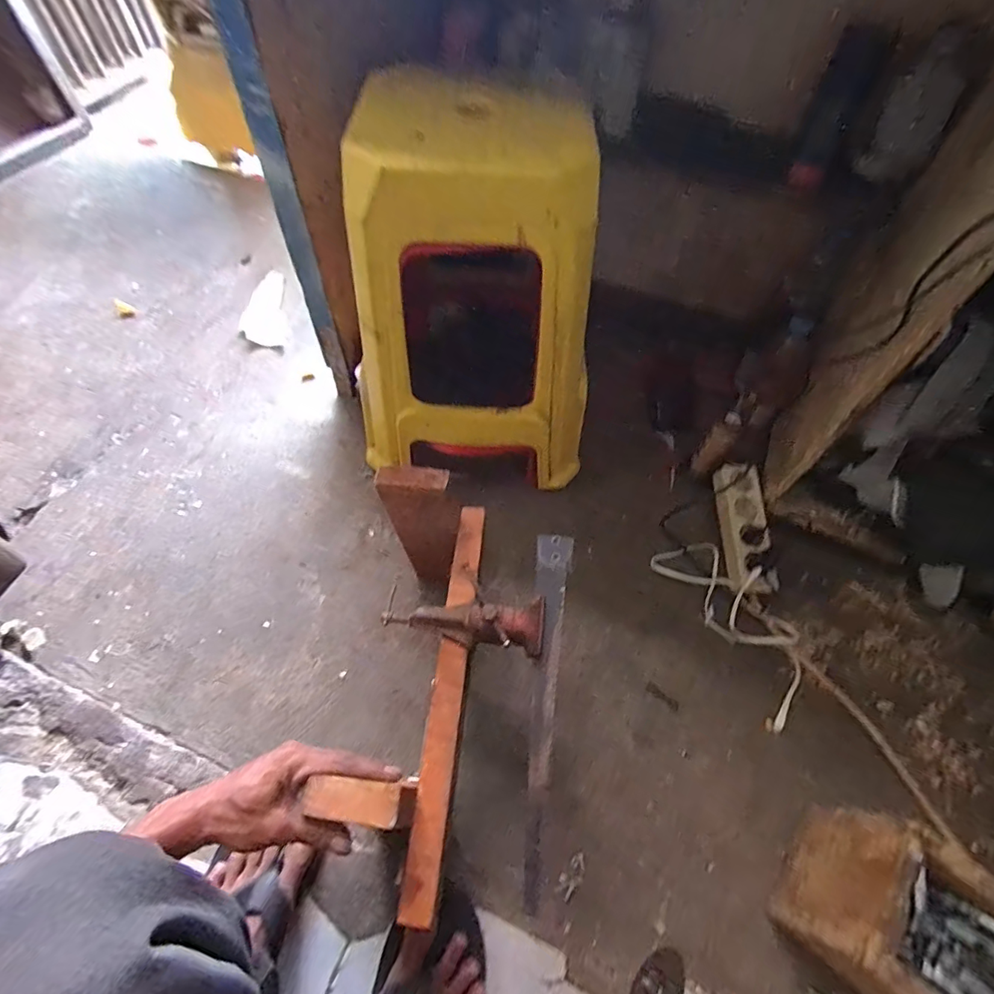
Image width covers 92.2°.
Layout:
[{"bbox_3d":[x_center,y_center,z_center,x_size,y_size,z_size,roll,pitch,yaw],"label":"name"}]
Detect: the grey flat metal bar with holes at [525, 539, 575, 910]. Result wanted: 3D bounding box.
[{"bbox_3d":[0.056,0.199,0.487,0.038,0.010,0.340,3,65,3],"label":"grey flat metal bar with holes"}]

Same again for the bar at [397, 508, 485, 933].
[{"bbox_3d":[-0.048,0.194,0.511,0.033,0.018,0.403,6,60,2],"label":"bar"}]

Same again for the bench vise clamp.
[{"bbox_3d":[-0.037,0.127,0.512,0.167,0.062,0.056,1,59,18],"label":"bench vise clamp"}]

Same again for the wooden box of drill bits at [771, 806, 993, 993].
[{"bbox_3d":[0.430,0.451,0.483,0.197,0.165,0.145,34,65,16],"label":"wooden box of drill bits"}]

